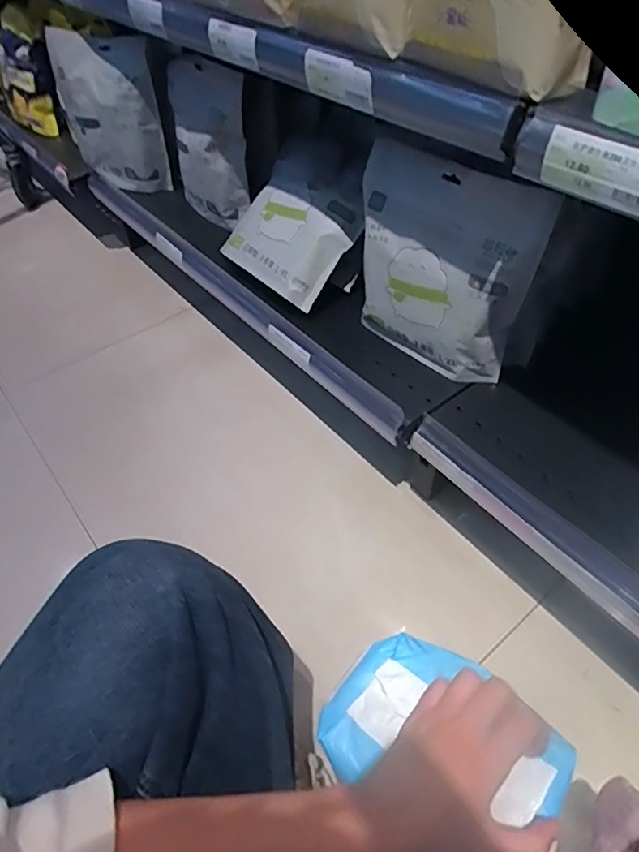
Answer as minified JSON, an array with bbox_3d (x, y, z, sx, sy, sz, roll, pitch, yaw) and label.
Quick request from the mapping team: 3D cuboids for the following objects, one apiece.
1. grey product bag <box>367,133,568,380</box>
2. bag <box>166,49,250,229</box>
[{"bbox_3d":[0.125,-0.173,0.607,0.062,0.211,0.219,-37,57,-25],"label":"grey product bag"},{"bbox_3d":[-0.175,-0.439,0.844,0.075,0.212,0.191,-22,52,-16],"label":"bag"}]

